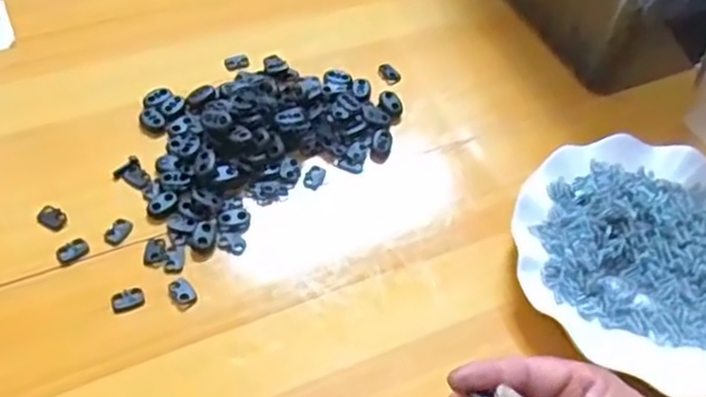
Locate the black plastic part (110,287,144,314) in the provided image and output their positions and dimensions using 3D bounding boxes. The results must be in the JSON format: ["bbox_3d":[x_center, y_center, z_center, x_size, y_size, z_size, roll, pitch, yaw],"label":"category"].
[{"bbox_3d":[-0.133,0.059,0.418,0.018,0.004,0.014,-20,57,-19],"label":"black plastic part"}]

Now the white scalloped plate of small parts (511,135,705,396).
[{"bbox_3d":[0.193,0.040,0.448,0.178,0.043,0.174,3,52,-3],"label":"white scalloped plate of small parts"}]

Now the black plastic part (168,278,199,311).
[{"bbox_3d":[-0.101,0.057,0.423,0.014,0.005,0.019,-30,61,-25],"label":"black plastic part"}]

